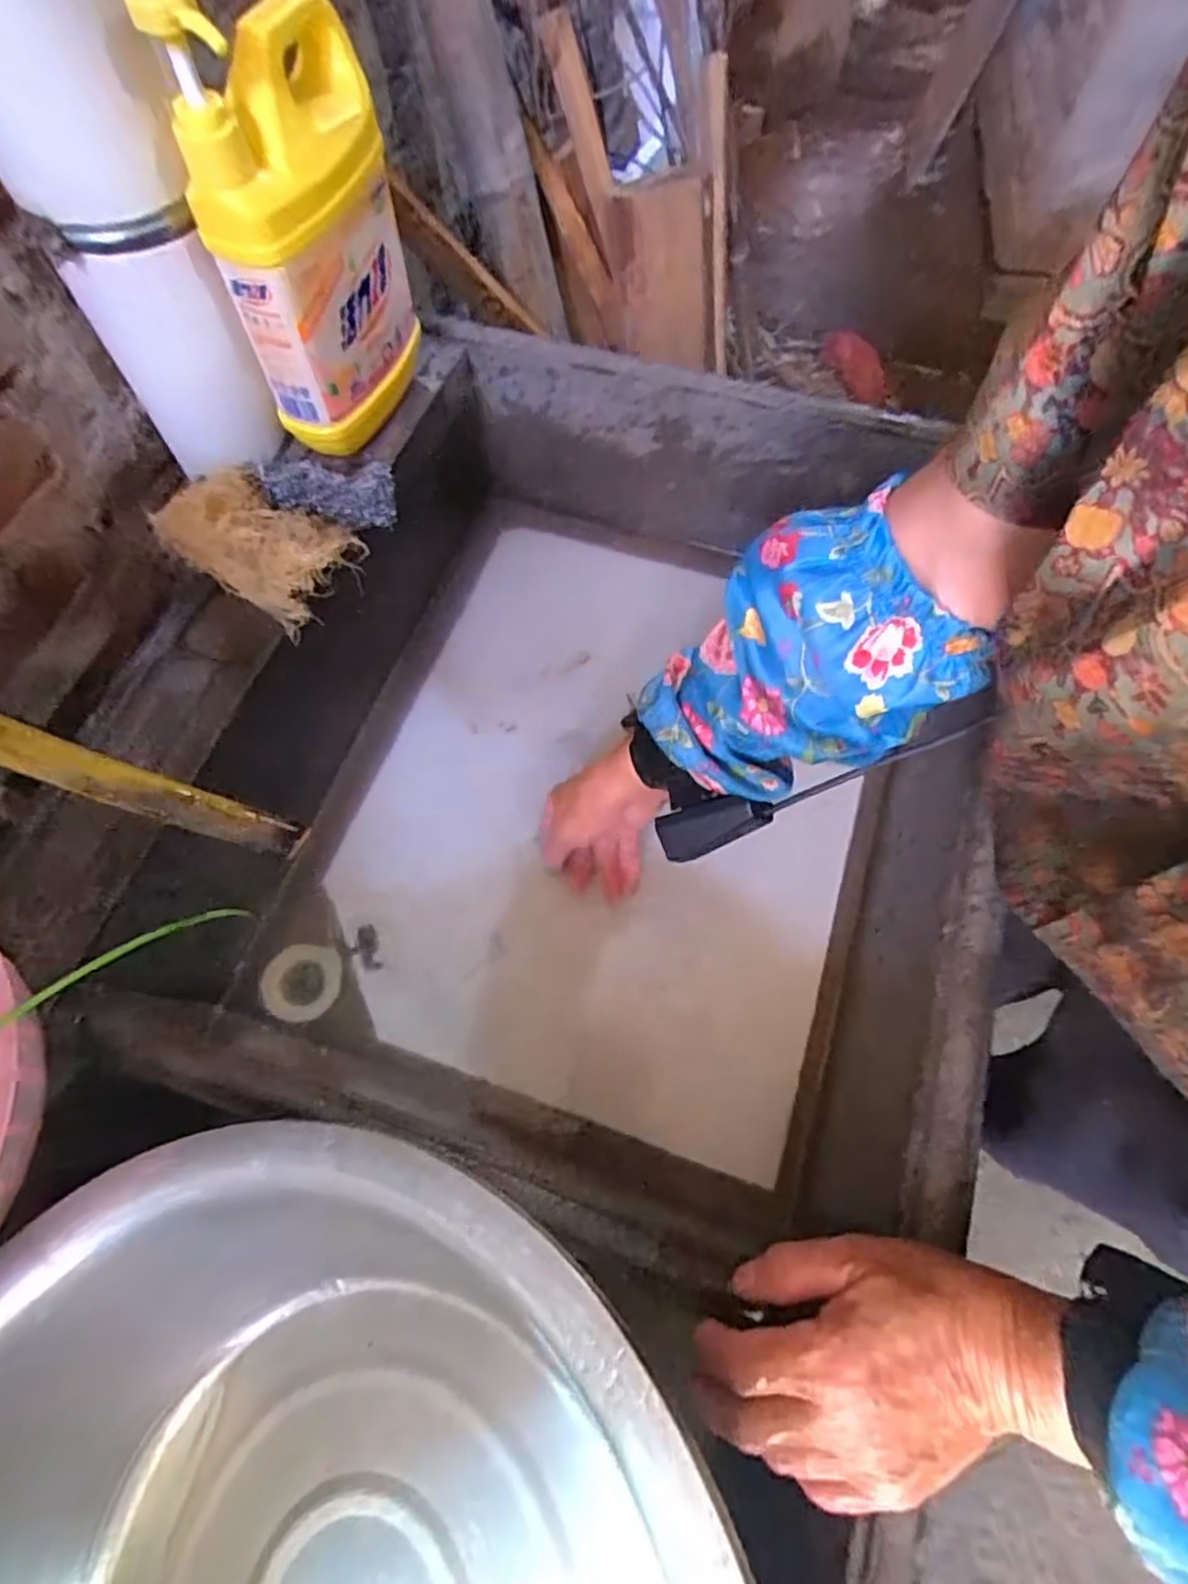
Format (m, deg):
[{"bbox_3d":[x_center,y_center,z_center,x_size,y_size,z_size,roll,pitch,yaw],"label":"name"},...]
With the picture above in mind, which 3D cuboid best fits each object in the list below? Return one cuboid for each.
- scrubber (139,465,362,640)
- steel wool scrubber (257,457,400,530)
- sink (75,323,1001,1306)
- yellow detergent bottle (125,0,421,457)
[{"bbox_3d":[-0.224,-0.171,0.487,0.104,0.060,0.078,29,69,12],"label":"scrubber"},{"bbox_3d":[-0.182,-0.208,0.500,0.087,0.038,0.018,4,36,-14],"label":"steel wool scrubber"},{"bbox_3d":[0.012,-0.052,0.543,0.469,0.187,0.572,14,67,5],"label":"sink"},{"bbox_3d":[-0.175,-0.351,0.448,0.055,0.232,0.130,15,67,6],"label":"yellow detergent bottle"}]

